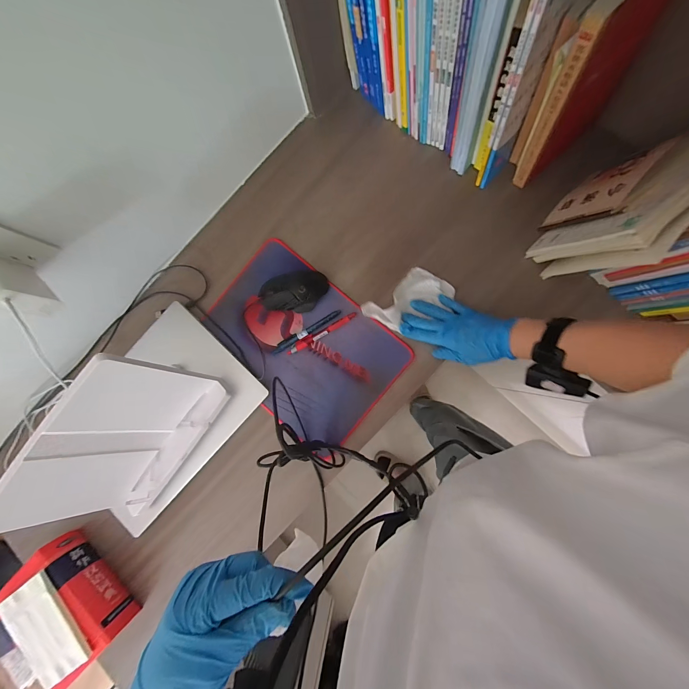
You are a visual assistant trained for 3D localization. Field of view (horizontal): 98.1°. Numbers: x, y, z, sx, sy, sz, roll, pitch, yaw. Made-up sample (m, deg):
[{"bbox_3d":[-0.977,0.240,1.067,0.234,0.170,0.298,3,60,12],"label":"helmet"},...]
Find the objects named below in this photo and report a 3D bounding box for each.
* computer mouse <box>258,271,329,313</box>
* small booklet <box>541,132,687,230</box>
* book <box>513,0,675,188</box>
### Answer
[{"bbox_3d":[-0.091,-0.091,0.526,0.125,0.033,0.069,-12,84,5],"label":"computer mouse"},{"bbox_3d":[0.379,-0.230,0.441,0.010,0.131,0.130,40,92,-15],"label":"small booklet"},{"bbox_3d":[0.335,-0.359,0.392,0.185,0.233,0.029,-40,72,3],"label":"book"}]

